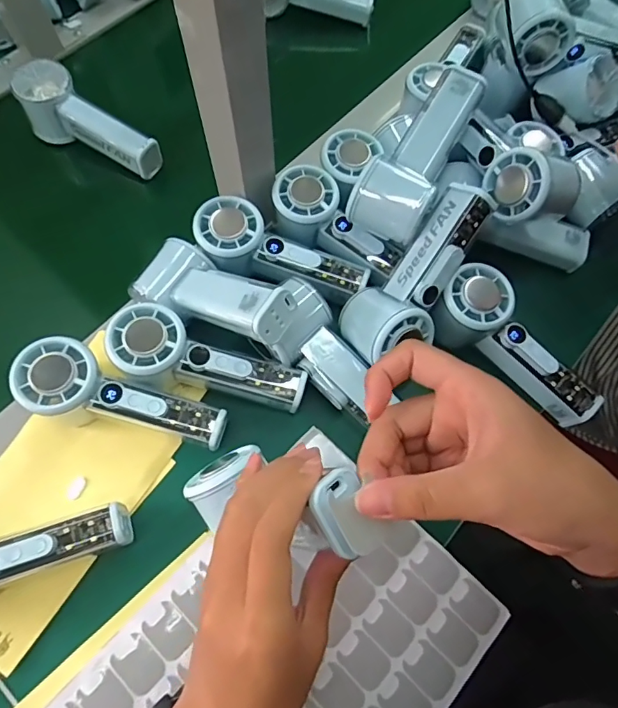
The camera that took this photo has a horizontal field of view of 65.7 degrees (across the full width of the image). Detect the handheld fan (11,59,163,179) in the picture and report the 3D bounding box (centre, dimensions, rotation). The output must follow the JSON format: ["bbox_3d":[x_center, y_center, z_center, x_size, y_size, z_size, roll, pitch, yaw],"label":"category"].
[{"bbox_3d":[-0.222,-0.230,0.487,0.149,0.055,0.049,31,72,-1],"label":"handheld fan"}]

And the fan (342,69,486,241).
[{"bbox_3d":[0.091,-0.166,0.396,0.057,0.051,0.144,28,71,11],"label":"fan"}]

